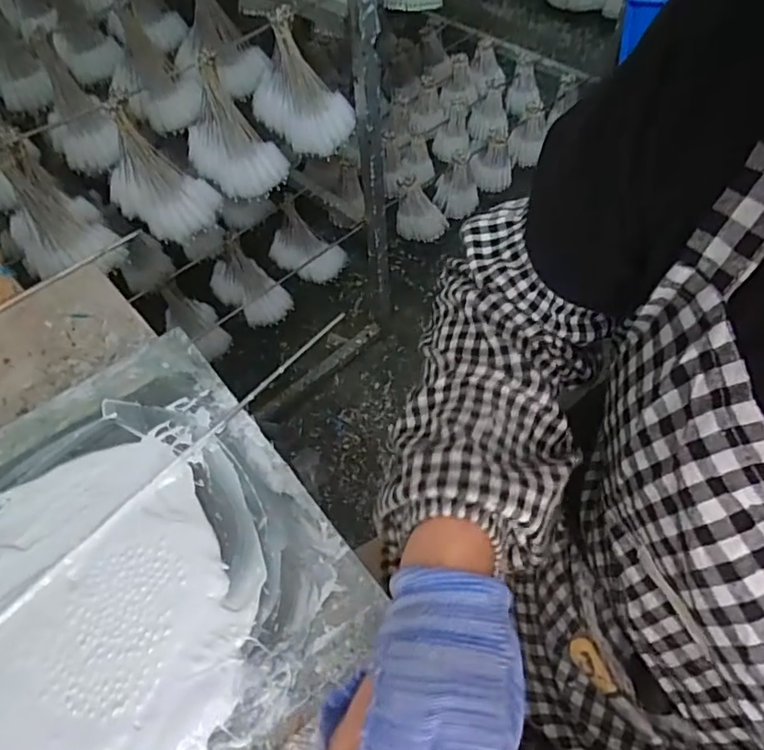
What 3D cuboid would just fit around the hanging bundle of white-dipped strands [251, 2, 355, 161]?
[{"bbox_3d":[-0.138,-0.493,0.957,0.110,0.196,0.188,-32,58,-20],"label":"hanging bundle of white-dipped strands"}]

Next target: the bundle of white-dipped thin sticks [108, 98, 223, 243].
[{"bbox_3d":[-0.339,-0.312,0.866,0.153,0.181,0.101,27,60,19],"label":"bundle of white-dipped thin sticks"}]

